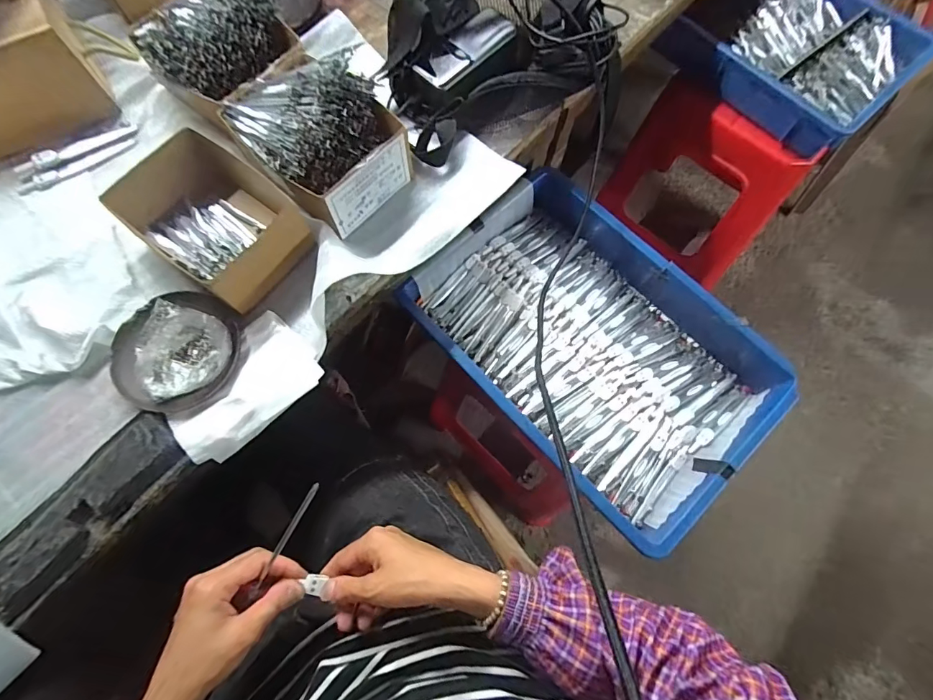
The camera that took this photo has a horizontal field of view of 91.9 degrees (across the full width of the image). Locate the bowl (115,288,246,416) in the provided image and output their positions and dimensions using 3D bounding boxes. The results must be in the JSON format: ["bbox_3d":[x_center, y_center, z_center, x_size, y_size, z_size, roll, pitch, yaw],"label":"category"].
[{"bbox_3d":[-0.278,-0.002,0.429,0.119,0.030,0.115,0,71,0],"label":"bowl"}]

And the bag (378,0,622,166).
[{"bbox_3d":[0.038,-0.367,0.540,0.296,0.102,0.212,-29,74,-10],"label":"bag"}]

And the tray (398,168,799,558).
[{"bbox_3d":[0.157,-0.006,0.576,0.287,0.066,0.419,-41,76,-13],"label":"tray"}]

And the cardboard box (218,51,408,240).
[{"bbox_3d":[-0.160,-0.227,0.471,0.166,0.096,0.137,41,75,12],"label":"cardboard box"}]

